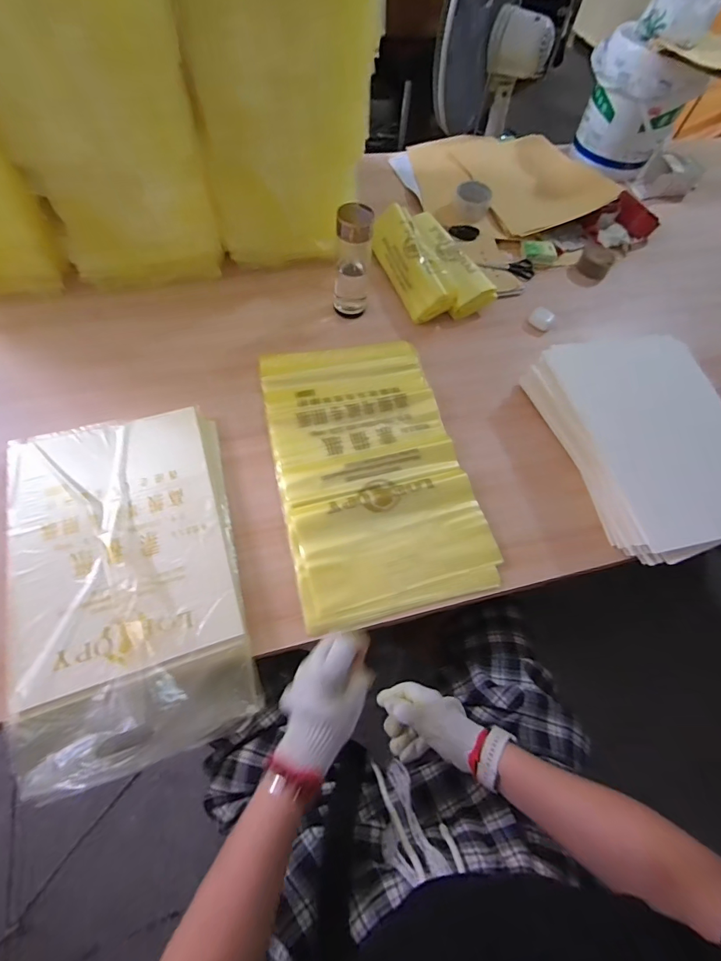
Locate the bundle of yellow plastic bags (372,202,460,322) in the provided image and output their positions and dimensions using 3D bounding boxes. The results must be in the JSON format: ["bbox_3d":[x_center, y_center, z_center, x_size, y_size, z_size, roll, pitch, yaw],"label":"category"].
[{"bbox_3d":[0.105,-0.460,0.859,0.099,0.060,0.291,-17,65,-14],"label":"bundle of yellow plastic bags"}]

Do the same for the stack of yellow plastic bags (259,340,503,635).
[{"bbox_3d":[0.013,-0.033,0.665,0.291,0.031,0.480,-11,64,-11],"label":"stack of yellow plastic bags"}]

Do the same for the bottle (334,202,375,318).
[{"bbox_3d":[-0.015,-0.406,0.753,0.076,0.187,0.067,4,62,-3],"label":"bottle"}]

